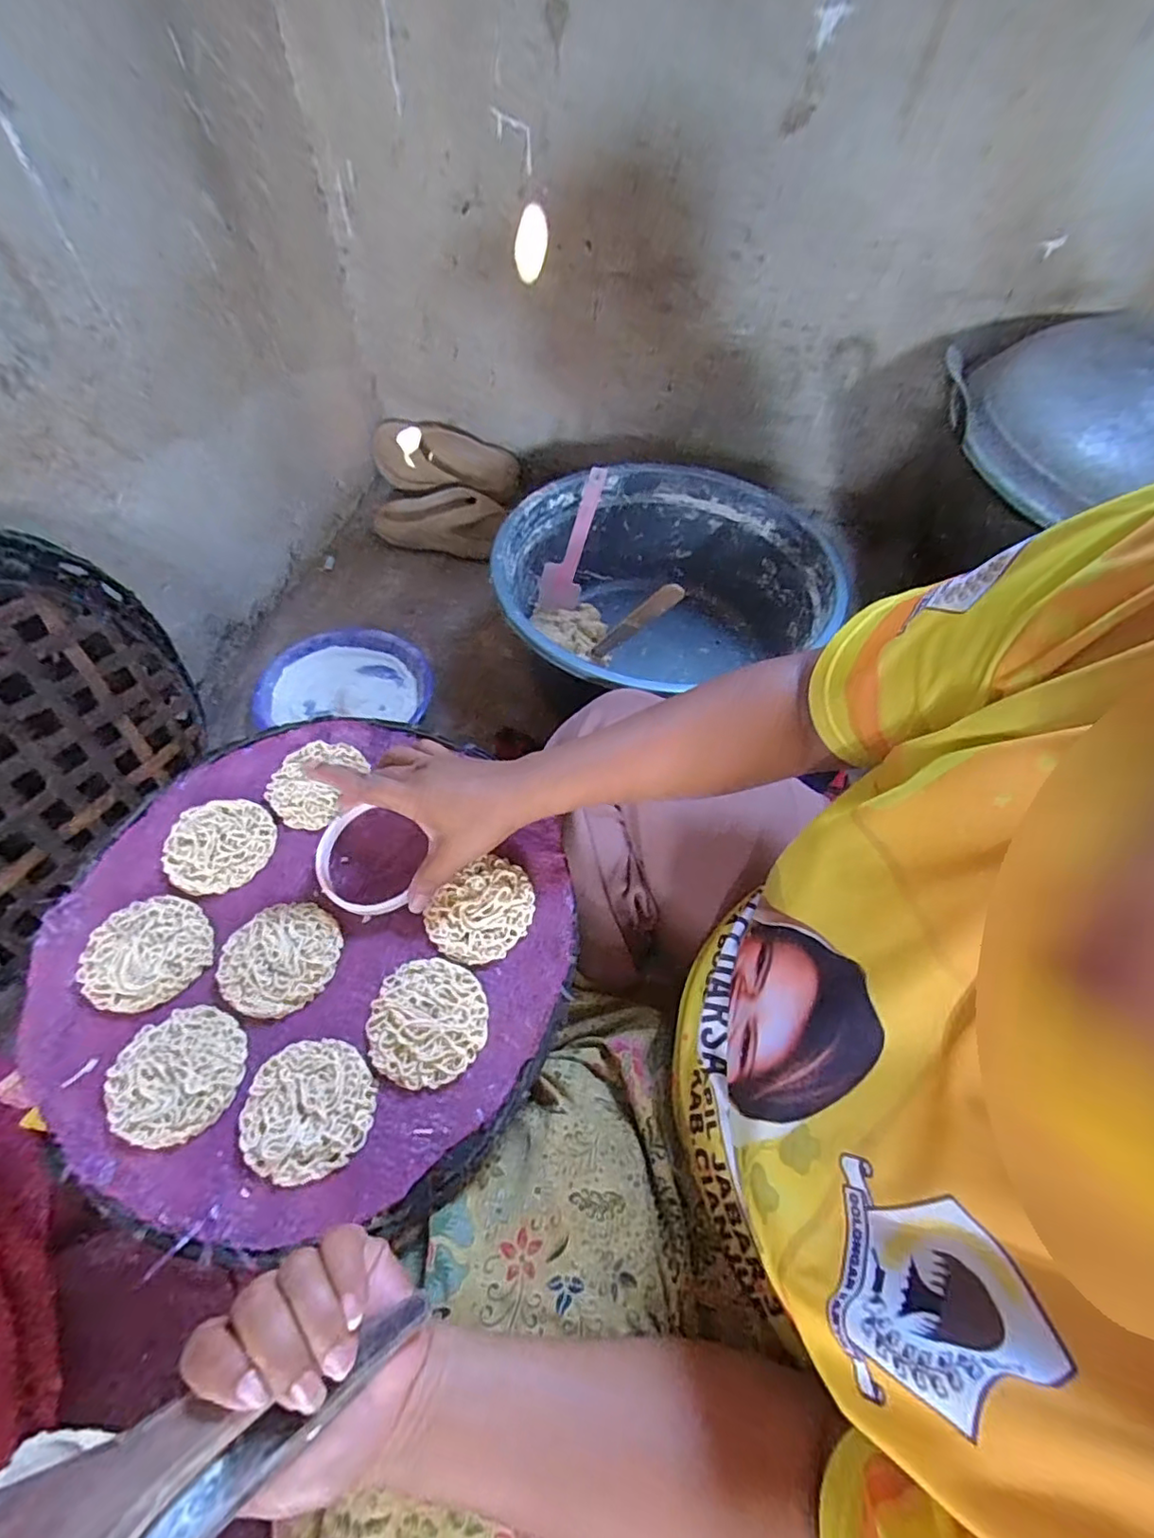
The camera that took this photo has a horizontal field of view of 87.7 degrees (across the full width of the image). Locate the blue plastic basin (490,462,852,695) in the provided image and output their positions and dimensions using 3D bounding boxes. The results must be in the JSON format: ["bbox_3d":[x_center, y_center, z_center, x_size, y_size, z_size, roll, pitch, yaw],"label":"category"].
[{"bbox_3d":[0.103,-0.216,0.792,0.405,0.212,0.370,1,56,-2],"label":"blue plastic basin"}]

